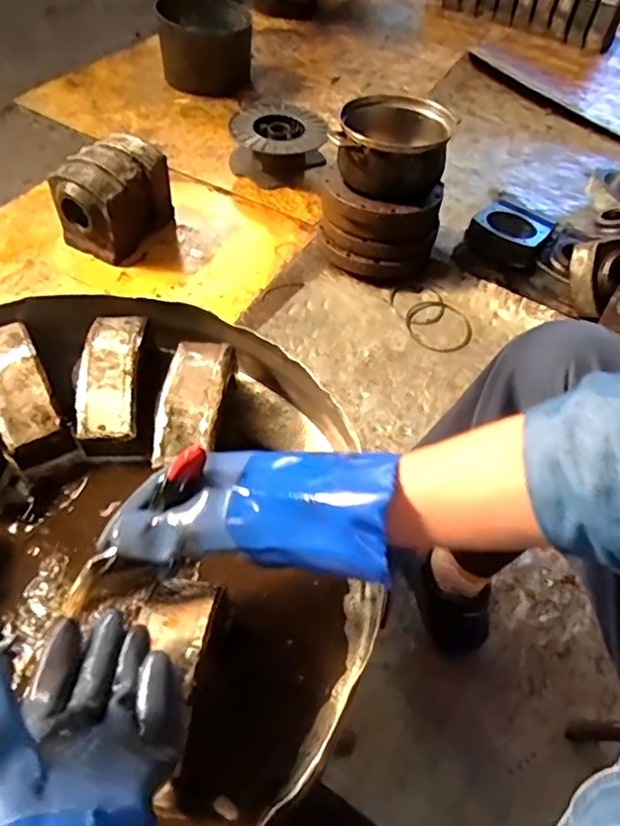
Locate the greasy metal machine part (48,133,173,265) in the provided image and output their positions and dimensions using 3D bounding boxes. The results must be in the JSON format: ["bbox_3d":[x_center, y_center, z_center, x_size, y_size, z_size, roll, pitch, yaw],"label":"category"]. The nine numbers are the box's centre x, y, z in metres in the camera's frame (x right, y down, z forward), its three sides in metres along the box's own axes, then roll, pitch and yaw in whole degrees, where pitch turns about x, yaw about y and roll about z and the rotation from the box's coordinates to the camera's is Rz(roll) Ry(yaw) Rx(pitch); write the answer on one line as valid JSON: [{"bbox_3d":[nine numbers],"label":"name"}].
[{"bbox_3d":[-0.390,-0.435,1.180,0.142,0.147,0.194,34,57,18],"label":"greasy metal machine part"}]

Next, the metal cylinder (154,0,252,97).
[{"bbox_3d":[-0.261,-0.908,1.494,0.223,0.187,0.185,-2,53,-8],"label":"metal cylinder"}]

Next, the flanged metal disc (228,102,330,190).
[{"bbox_3d":[-0.073,-0.589,1.312,0.201,0.123,0.179,-1,53,-8],"label":"flanged metal disc"}]

